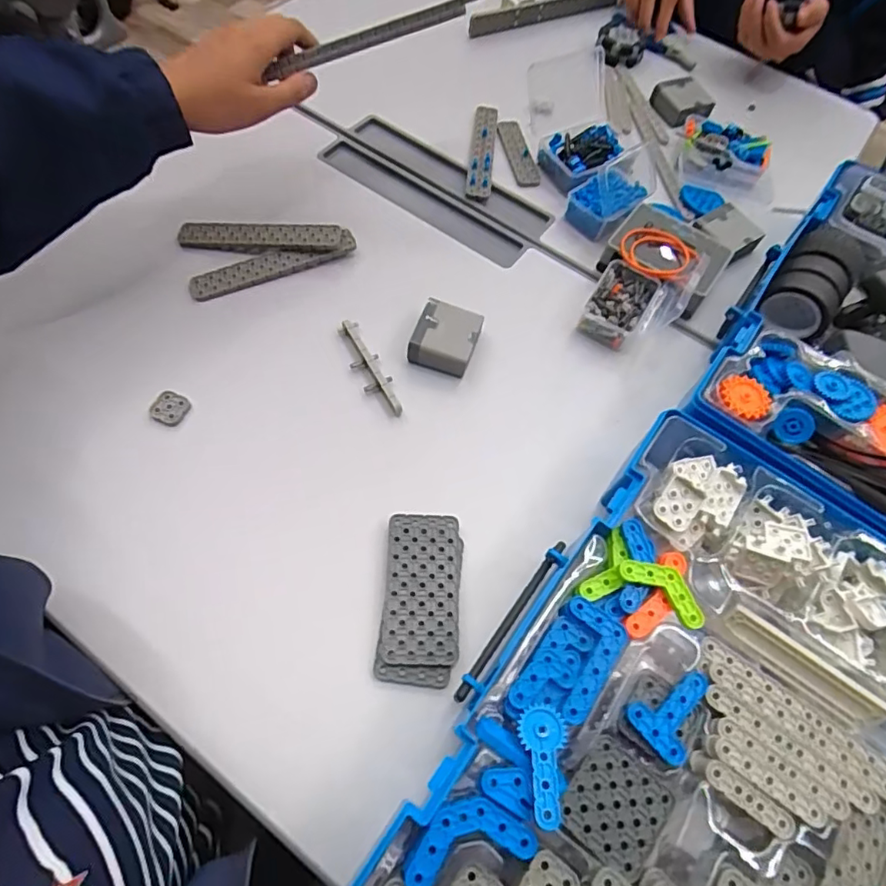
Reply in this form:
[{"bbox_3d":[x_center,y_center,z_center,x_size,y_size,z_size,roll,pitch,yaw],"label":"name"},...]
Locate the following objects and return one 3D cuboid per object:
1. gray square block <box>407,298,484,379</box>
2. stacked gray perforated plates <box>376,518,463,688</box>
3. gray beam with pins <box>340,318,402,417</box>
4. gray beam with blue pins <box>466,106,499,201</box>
[{"bbox_3d":[0.003,-0.092,0.482,0.054,0.034,0.054,17,63,3],"label":"gray square block"},{"bbox_3d":[-0.015,0.106,0.384,0.051,0.014,0.112,5,63,-2],"label":"stacked gray perforated plates"},{"bbox_3d":[-0.062,-0.063,0.464,0.023,0.013,0.098,-25,68,-16],"label":"gray beam with pins"},{"bbox_3d":[0.042,-0.315,0.601,0.026,0.012,0.142,7,63,-2],"label":"gray beam with blue pins"}]

